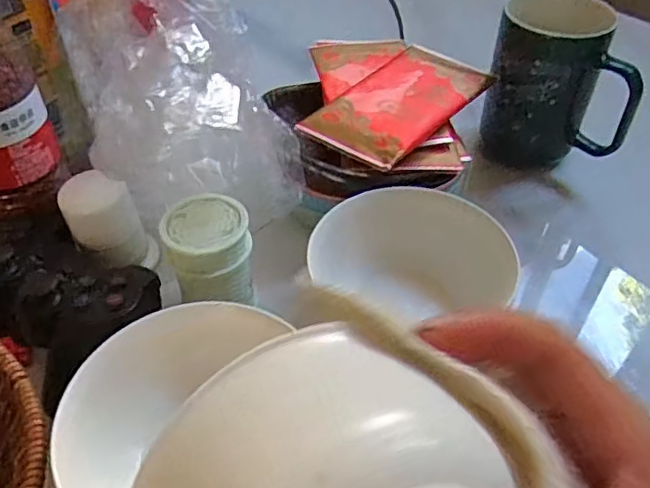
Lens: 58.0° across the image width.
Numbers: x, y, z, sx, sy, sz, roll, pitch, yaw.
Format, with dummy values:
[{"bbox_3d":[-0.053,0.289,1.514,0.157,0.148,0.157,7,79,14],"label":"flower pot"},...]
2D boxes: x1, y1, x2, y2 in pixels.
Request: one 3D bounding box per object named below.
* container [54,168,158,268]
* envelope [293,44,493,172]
[{"bbox_3d":[-0.142,-0.013,0.385,0.047,0.058,0.045,-24,49,-21],"label":"container"},{"bbox_3d":[0.057,-0.106,0.420,0.078,0.009,0.154,27,50,26],"label":"envelope"}]

